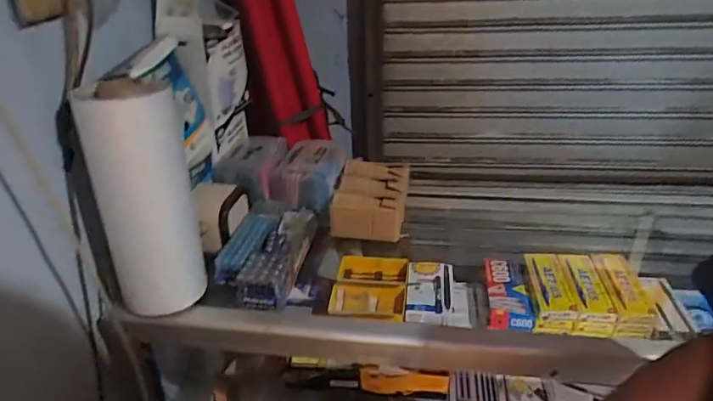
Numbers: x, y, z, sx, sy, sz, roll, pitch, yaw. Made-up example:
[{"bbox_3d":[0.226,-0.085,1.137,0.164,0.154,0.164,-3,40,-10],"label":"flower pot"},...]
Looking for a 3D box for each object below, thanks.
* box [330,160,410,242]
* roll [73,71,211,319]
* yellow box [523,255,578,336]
[{"bbox_3d":[0.025,-0.005,0.770,0.108,0.064,0.149,3,31,9],"label":"box"},{"bbox_3d":[-0.239,0.003,0.581,0.097,0.271,0.073,-2,30,1],"label":"roll"},{"bbox_3d":[0.322,0.153,0.843,0.061,0.057,0.146,3,31,9],"label":"yellow box"}]

